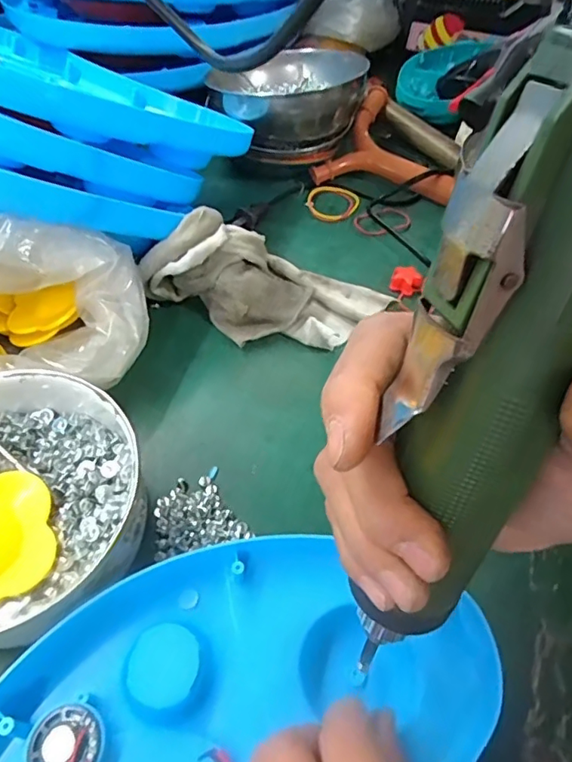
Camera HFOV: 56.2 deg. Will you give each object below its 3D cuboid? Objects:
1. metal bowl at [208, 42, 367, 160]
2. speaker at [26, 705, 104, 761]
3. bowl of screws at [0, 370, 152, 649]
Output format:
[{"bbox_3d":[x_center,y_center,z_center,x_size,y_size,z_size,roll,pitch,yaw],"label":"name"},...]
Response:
[{"bbox_3d":[0.000,-0.275,0.517,0.135,0.056,0.141,23,55,15],"label":"metal bowl"},{"bbox_3d":[-0.088,0.146,0.214,0.027,0.006,0.028,30,57,21],"label":"speaker"},{"bbox_3d":[-0.149,0.062,0.293,0.132,0.059,0.142,1,53,-1],"label":"bowl of screws"}]

